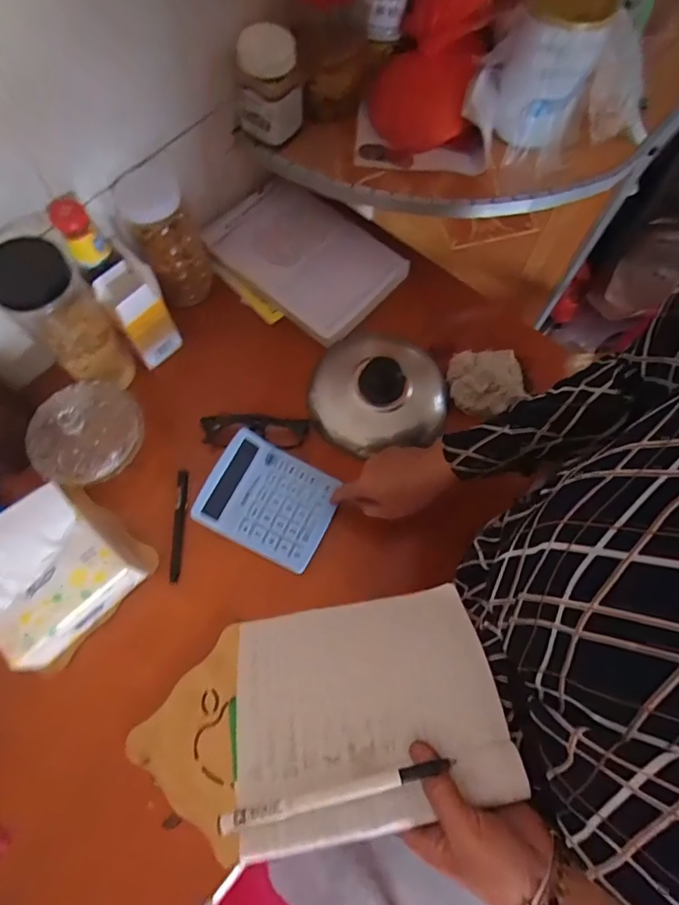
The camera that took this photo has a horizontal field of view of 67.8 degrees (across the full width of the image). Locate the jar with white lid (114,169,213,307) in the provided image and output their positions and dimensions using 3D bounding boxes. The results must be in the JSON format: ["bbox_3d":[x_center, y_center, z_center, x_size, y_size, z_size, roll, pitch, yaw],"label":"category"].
[{"bbox_3d":[-0.217,-0.268,0.646,0.082,0.159,0.075,1,69,-1],"label":"jar with white lid"}]

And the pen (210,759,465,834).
[{"bbox_3d":[-0.001,0.228,0.336,0.159,0.008,0.009,-13,70,-3],"label":"pen"}]

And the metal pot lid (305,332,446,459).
[{"bbox_3d":[0.051,-0.081,0.658,0.176,0.084,0.168,1,69,-1],"label":"metal pot lid"}]

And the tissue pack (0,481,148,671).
[{"bbox_3d":[-0.290,0.127,0.504,0.112,0.125,0.133,39,73,12],"label":"tissue pack"}]

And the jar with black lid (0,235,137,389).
[{"bbox_3d":[-0.304,-0.146,0.574,0.083,0.184,0.081,1,69,-1],"label":"jar with black lid"}]

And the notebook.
[{"bbox_3d":[0.020,0.188,0.389,0.195,0.013,0.165,-8,44,-5],"label":"notebook"}]

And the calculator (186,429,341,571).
[{"bbox_3d":[-0.081,0.055,0.594,0.147,0.015,0.121,28,73,-2],"label":"calculator"}]

